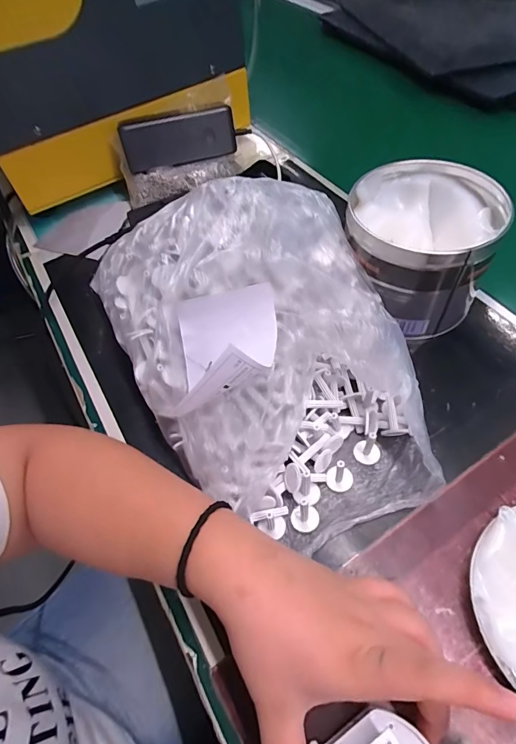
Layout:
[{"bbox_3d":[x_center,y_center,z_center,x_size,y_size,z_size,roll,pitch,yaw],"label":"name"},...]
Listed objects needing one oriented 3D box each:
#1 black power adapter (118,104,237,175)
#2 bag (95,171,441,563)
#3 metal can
[{"bbox_3d":[-0.089,-0.266,0.463,0.127,0.048,0.022,-14,56,-6],"label":"black power adapter"},{"bbox_3d":[0.004,-0.024,0.316,0.210,0.112,0.290,-22,57,-12],"label":"bag"},{"bbox_3d":[0.142,-0.109,0.371,0.120,0.099,0.118,-1,55,2],"label":"metal can"}]

